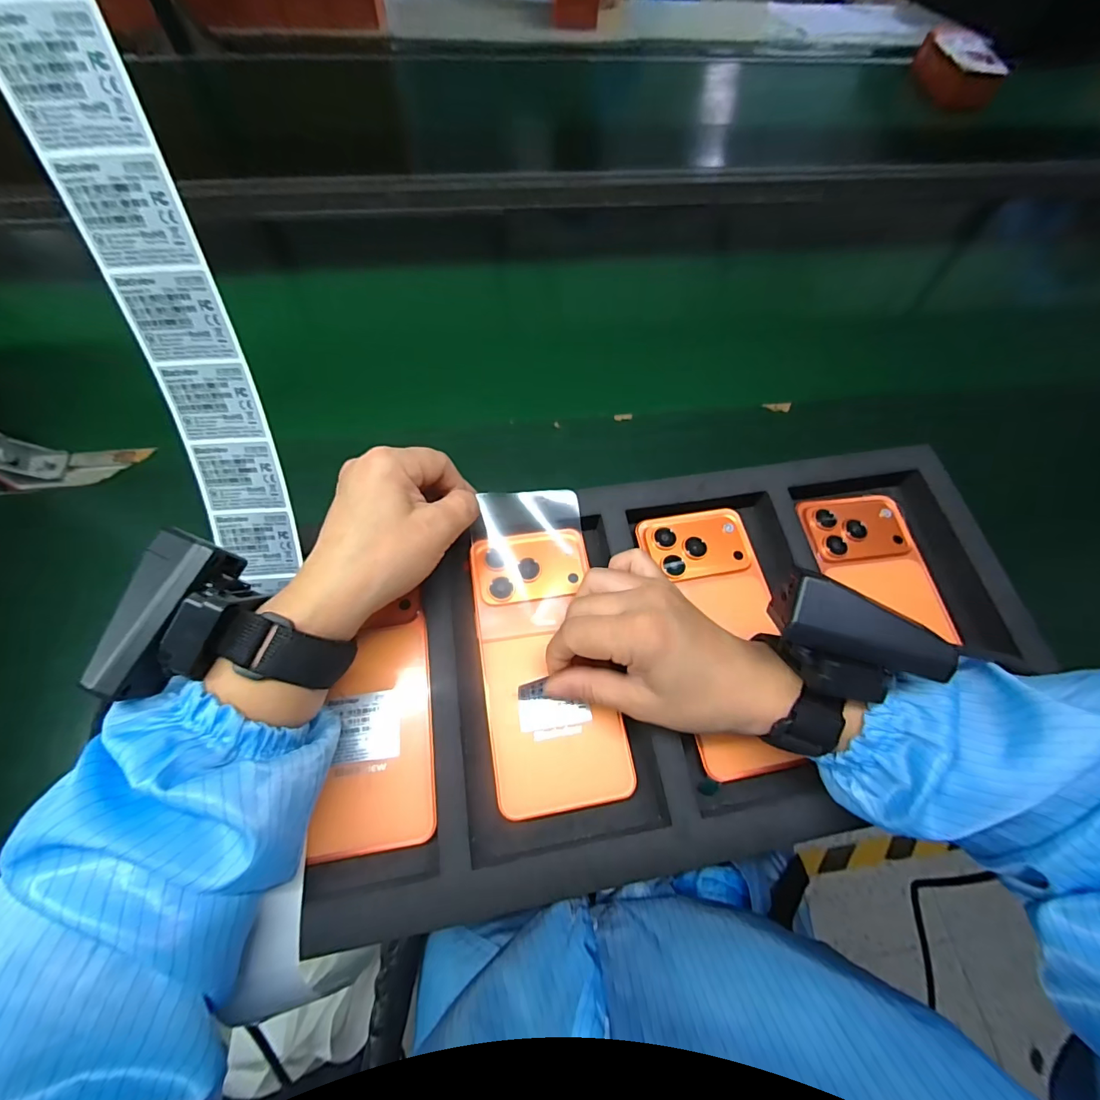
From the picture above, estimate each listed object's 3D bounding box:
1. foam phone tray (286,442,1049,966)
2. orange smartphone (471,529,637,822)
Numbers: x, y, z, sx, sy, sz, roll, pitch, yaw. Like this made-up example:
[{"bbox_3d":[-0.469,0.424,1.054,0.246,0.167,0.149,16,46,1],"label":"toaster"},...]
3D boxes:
[{"bbox_3d":[0.080,0.059,0.278,0.418,0.035,0.209,-10,66,-8],"label":"foam phone tray"},{"bbox_3d":[-0.002,0.065,0.273,0.073,0.015,0.157,-8,71,-7],"label":"orange smartphone"}]

